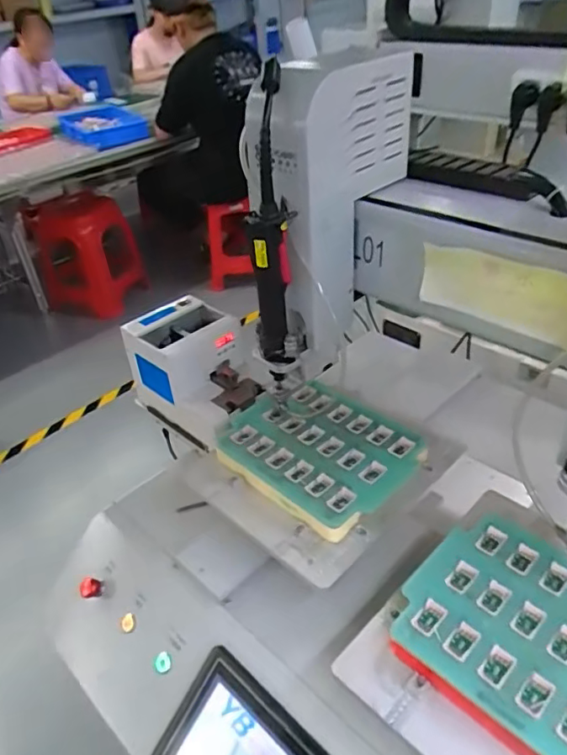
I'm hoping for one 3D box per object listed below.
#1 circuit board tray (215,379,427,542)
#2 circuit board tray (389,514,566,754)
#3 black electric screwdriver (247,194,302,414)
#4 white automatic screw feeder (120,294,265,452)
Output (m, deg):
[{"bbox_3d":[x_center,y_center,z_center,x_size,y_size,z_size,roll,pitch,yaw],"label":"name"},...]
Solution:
[{"bbox_3d":[0.042,0.081,0.694,0.175,0.026,0.222,-32,46,-32],"label":"circuit board tray"},{"bbox_3d":[0.223,0.229,0.486,0.224,0.032,0.172,29,47,35],"label":"circuit board tray"},{"bbox_3d":[-0.006,-0.065,0.653,0.051,0.251,0.048,-10,38,-9],"label":"black electric screwdriver"},{"bbox_3d":[-0.119,-0.004,0.833,0.133,0.141,0.213,-32,46,-32],"label":"white automatic screw feeder"}]

